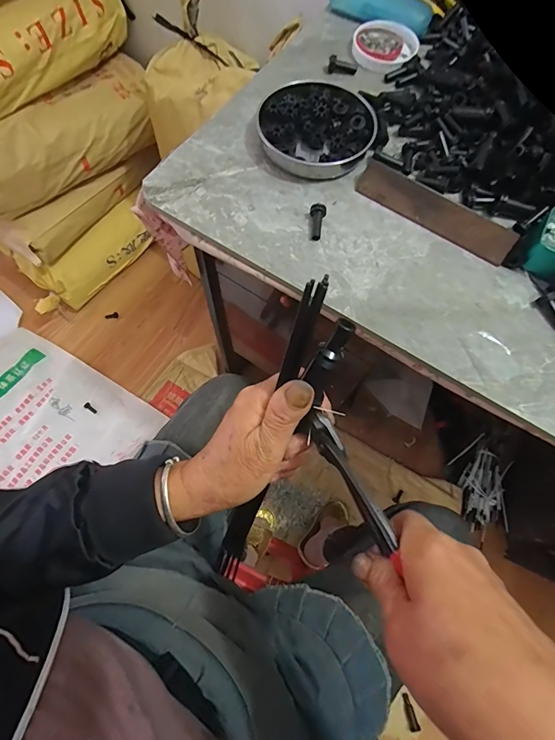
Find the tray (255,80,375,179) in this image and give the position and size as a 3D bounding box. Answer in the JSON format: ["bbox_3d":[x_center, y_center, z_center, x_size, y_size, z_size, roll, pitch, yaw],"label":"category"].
[{"bbox_3d":[0.053,-0.297,0.460,0.148,0.024,0.134,-34,75,-14],"label":"tray"}]

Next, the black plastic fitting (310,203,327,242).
[{"bbox_3d":[0.043,-0.162,0.417,0.017,0.016,0.038,9,70,1],"label":"black plastic fitting"}]

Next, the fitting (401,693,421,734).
[{"bbox_3d":[0.308,0.795,0.883,0.021,0.027,0.072,-12,60,-5],"label":"fitting"}]

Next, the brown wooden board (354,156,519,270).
[{"bbox_3d":[0.173,-0.175,0.423,0.180,0.016,0.036,31,112,7],"label":"brown wooden board"}]

